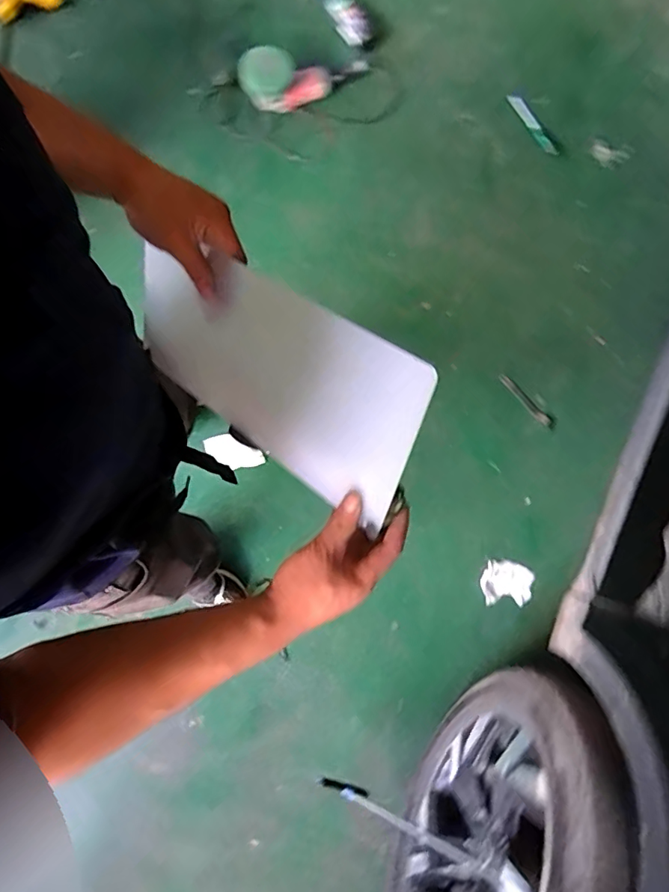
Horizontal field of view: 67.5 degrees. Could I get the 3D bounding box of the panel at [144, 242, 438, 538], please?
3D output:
[{"bbox_3d":[-0.079,-0.081,0.512,0.369,0.175,0.012,34,37,26],"label":"panel"}]

